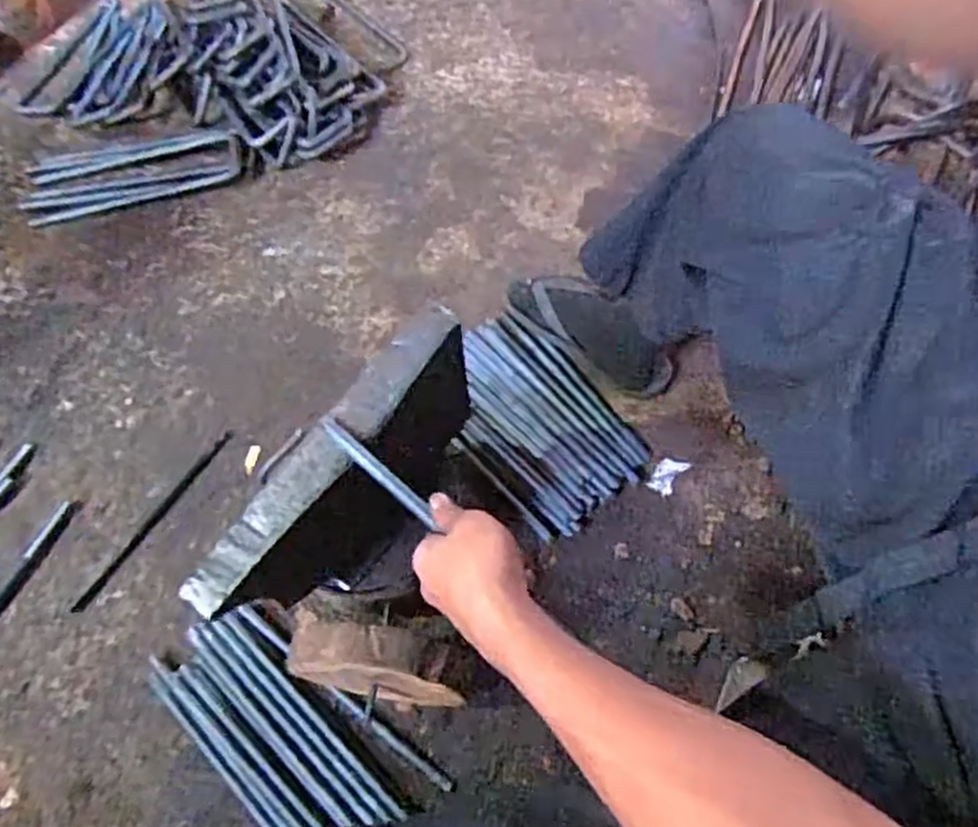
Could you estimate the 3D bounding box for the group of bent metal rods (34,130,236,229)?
[{"bbox_3d":[-0.614,-0.418,1.298,0.360,0.020,0.140,-13,58,-5],"label":"group of bent metal rods"}]

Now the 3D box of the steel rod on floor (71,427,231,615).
[{"bbox_3d":[-0.424,0.132,0.955,0.016,0.009,0.277,26,63,18],"label":"steel rod on floor"}]

